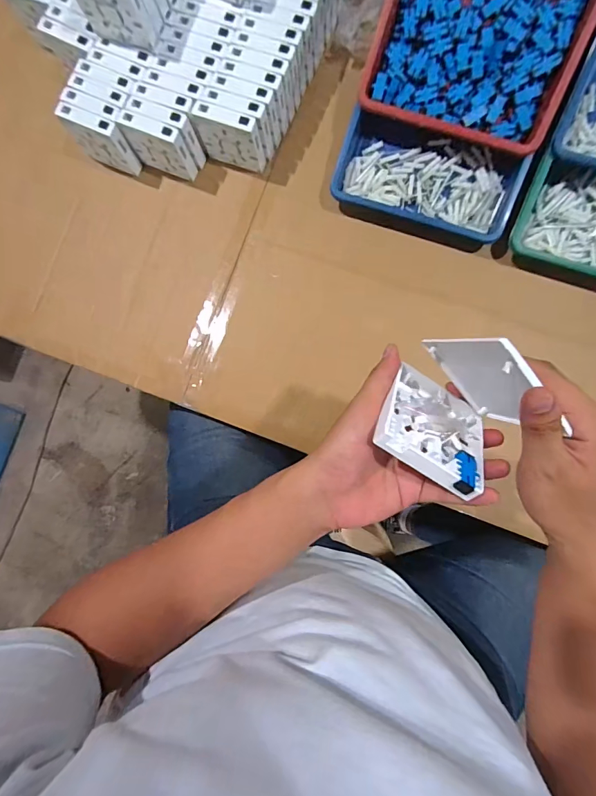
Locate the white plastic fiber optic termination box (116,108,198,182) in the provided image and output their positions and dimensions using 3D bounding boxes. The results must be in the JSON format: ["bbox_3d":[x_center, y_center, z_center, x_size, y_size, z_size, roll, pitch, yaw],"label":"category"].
[{"bbox_3d":[-0.195,-0.352,0.567,0.086,0.088,0.025,22,88,6],"label":"white plastic fiber optic termination box"}]

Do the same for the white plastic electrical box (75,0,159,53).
[{"bbox_3d":[-0.232,-0.487,0.492,0.085,0.090,0.026,15,87,6],"label":"white plastic electrical box"}]

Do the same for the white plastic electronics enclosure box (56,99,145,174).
[{"bbox_3d":[-0.281,-0.367,0.574,0.085,0.092,0.024,24,88,6],"label":"white plastic electronics enclosure box"}]

